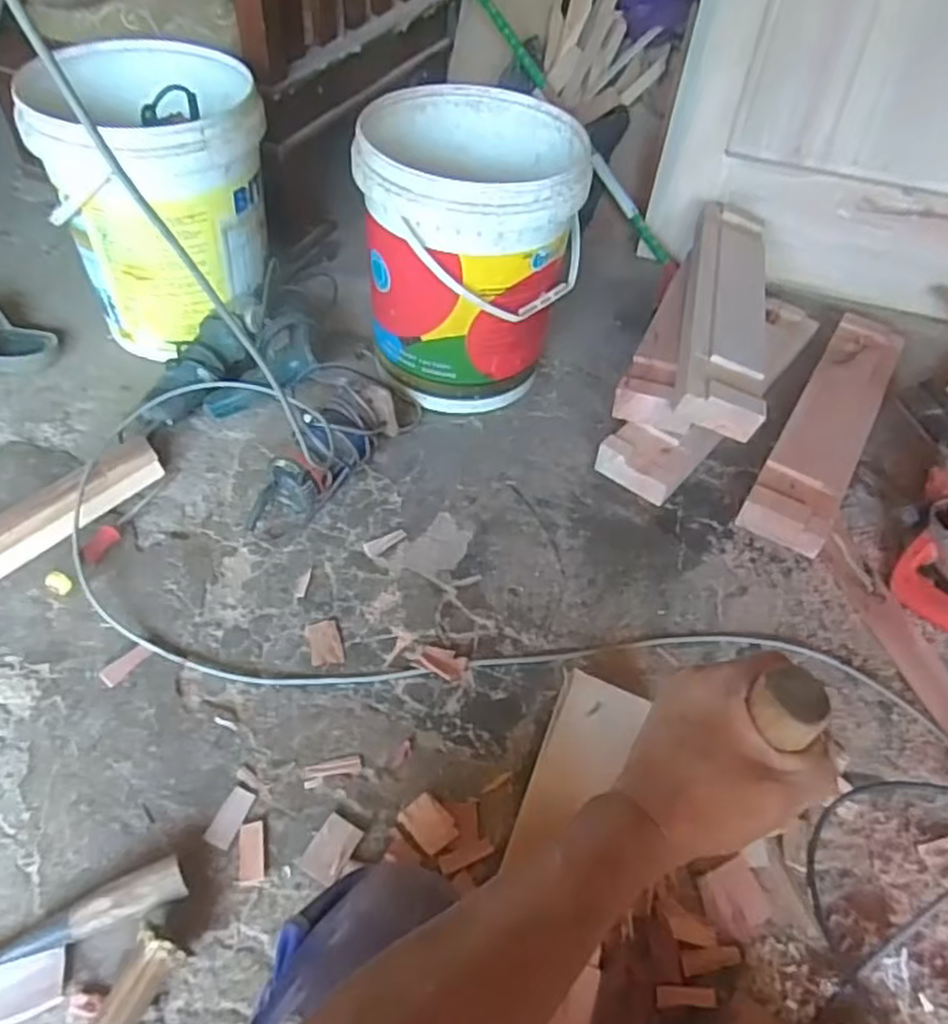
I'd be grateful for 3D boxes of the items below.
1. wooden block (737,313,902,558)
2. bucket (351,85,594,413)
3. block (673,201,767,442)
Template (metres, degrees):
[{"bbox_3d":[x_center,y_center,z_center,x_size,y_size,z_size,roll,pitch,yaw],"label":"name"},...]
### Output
[{"bbox_3d":[0.563,-0.152,1.158,0.115,0.061,0.582,27,53,17],"label":"wooden block"},{"bbox_3d":[-0.007,-0.380,1.102,0.303,0.347,0.299,2,50,-3],"label":"bucket"},{"bbox_3d":[0.401,-0.333,1.174,0.122,0.055,0.567,13,50,6],"label":"block"}]

